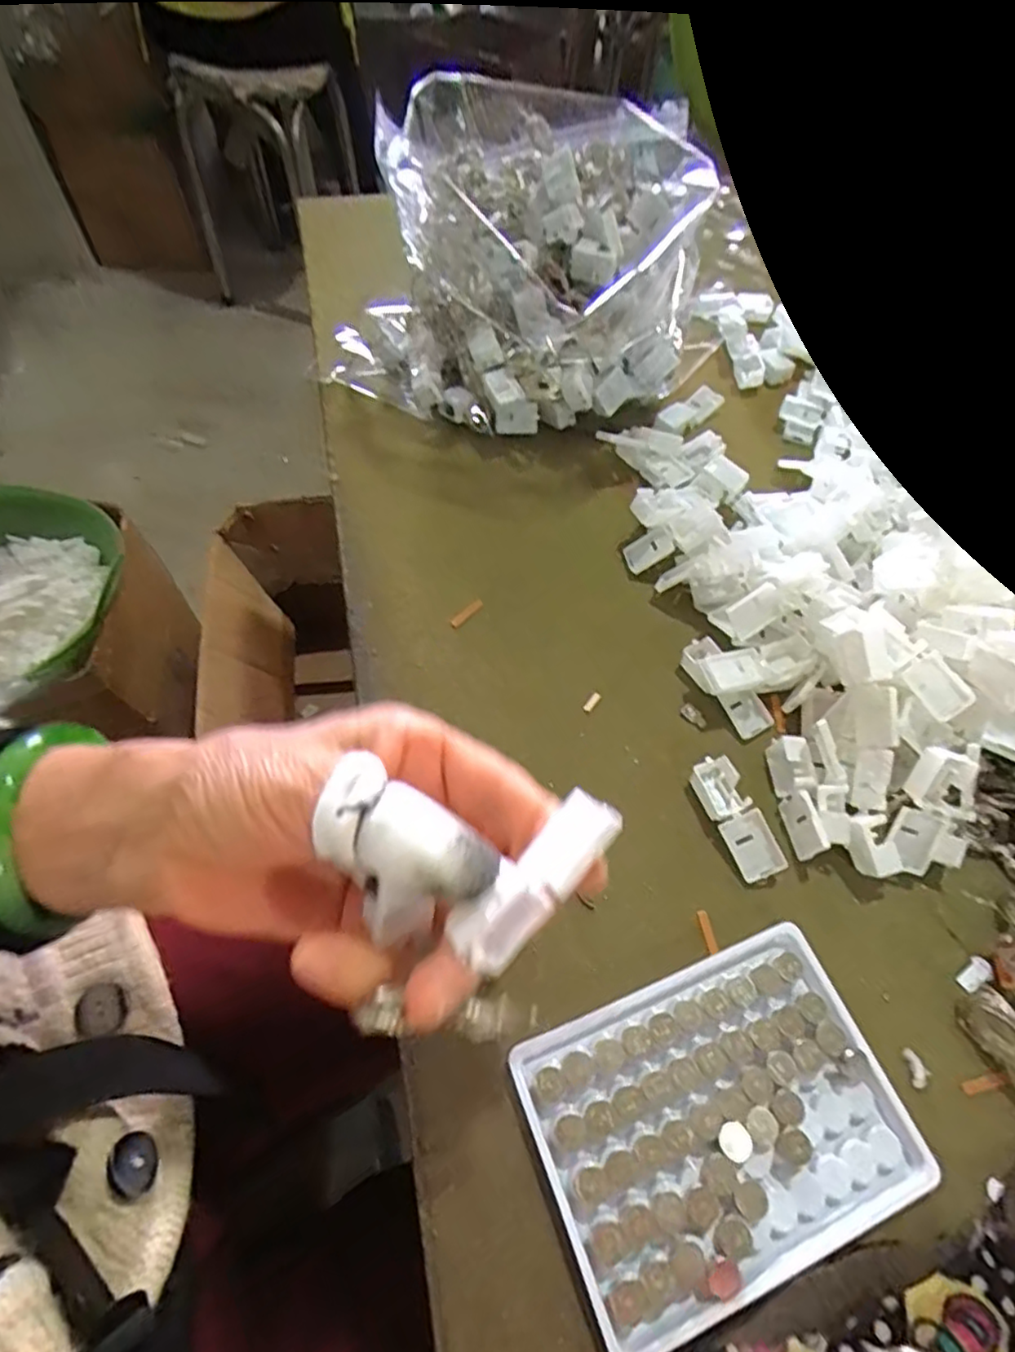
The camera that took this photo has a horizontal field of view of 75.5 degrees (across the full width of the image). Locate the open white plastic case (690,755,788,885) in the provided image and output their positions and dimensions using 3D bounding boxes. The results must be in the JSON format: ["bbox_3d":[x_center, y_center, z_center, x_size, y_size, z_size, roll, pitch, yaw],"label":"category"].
[{"bbox_3d":[0.104,0.064,0.298,0.018,0.011,0.055,-17,62,-13],"label":"open white plastic case"}]

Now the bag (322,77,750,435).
[{"bbox_3d":[0.025,-0.275,0.433,0.228,0.123,0.222,21,61,8],"label":"bag"}]

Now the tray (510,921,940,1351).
[{"bbox_3d":[0.077,0.160,0.238,0.127,0.010,0.095,-18,62,-14],"label":"tray"}]

